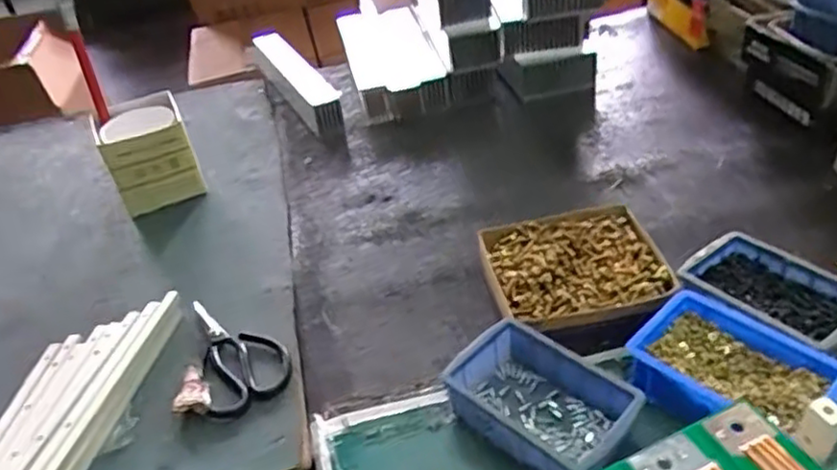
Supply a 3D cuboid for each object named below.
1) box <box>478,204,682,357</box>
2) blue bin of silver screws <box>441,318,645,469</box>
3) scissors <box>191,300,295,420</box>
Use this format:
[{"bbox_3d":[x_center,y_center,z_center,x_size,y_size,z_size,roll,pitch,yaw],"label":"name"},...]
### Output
[{"bbox_3d":[0.160,0.043,0.696,0.173,0.047,0.156,-11,39,-3],"label":"box"},{"bbox_3d":[0.104,0.140,0.580,0.146,0.054,0.099,23,46,32],"label":"blue bin of silver screws"},{"bbox_3d":[-0.176,0.113,0.684,0.083,0.012,0.160,-16,39,-9],"label":"scissors"}]

